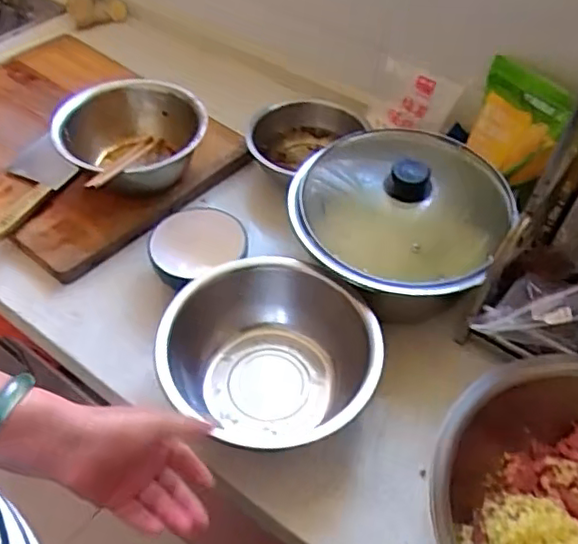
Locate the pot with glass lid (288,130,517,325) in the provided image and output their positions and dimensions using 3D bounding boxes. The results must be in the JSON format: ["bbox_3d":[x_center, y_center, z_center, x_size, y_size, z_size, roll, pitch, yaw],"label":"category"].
[{"bbox_3d":[0.125,-0.060,0.732,0.239,0.162,0.249,1,50,-1],"label":"pot with glass lid"}]

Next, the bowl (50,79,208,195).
[{"bbox_3d":[-0.206,-0.176,0.821,0.181,0.090,0.168,1,50,-1],"label":"bowl"}]

